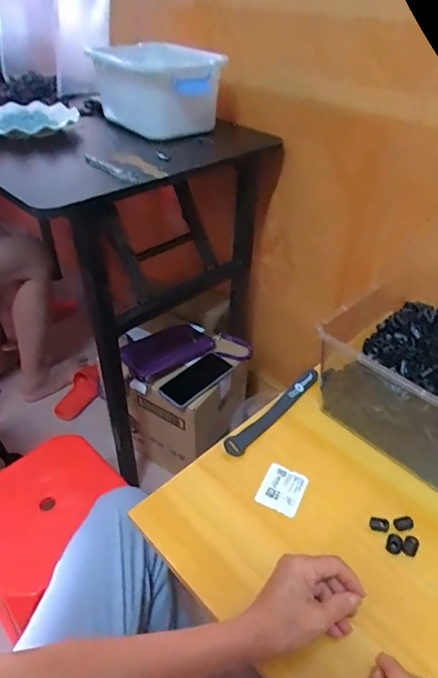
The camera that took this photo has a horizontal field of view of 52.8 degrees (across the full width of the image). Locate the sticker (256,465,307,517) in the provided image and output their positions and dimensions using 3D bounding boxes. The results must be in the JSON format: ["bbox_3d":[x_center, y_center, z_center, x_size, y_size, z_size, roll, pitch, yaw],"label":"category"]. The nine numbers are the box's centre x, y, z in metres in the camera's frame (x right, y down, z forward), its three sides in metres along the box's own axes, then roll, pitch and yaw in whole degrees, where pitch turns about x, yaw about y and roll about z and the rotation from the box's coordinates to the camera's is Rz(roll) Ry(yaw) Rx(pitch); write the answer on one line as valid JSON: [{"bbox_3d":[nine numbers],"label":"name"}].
[{"bbox_3d":[0.077,0.182,0.534,0.050,0.004,0.056,22,48,15],"label":"sticker"}]

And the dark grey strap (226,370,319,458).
[{"bbox_3d":[0.081,0.098,0.620,0.024,0.012,0.196,31,48,31],"label":"dark grey strap"}]

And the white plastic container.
[{"bbox_3d":[-0.125,-0.477,0.846,0.164,0.129,0.248,-25,46,-28],"label":"white plastic container"}]

